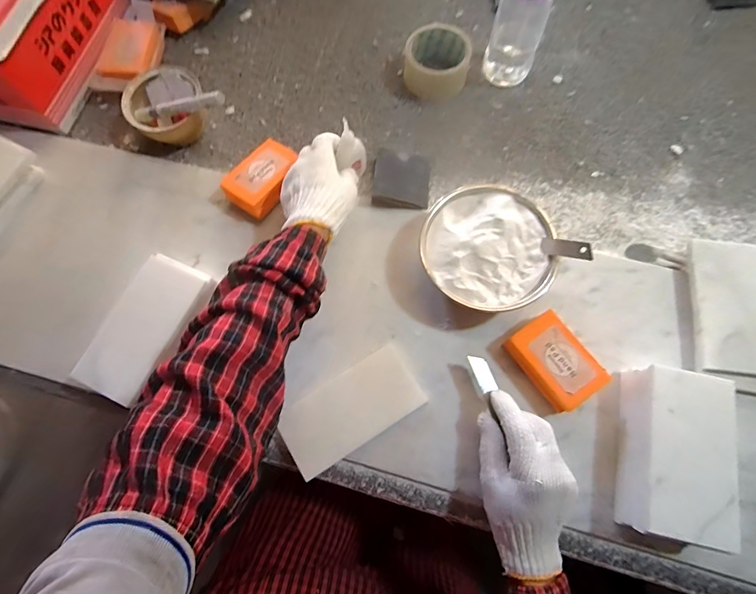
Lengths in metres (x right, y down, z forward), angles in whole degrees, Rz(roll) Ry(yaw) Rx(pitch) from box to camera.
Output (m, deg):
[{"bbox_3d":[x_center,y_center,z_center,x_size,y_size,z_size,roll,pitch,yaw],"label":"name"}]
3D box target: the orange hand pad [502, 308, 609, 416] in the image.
[{"bbox_3d":[0.188,0.069,0.419,0.062,0.033,0.092,-36,79,-11],"label":"orange hand pad"}]

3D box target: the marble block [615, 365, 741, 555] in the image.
[{"bbox_3d":[0.285,0.151,0.381,0.082,0.055,0.152,15,74,2],"label":"marble block"}]

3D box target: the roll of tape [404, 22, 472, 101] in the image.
[{"bbox_3d":[0.082,-0.324,0.546,0.087,0.045,0.084,1,74,-2],"label":"roll of tape"}]

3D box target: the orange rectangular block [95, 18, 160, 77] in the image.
[{"bbox_3d":[-0.357,-0.360,0.568,0.068,0.022,0.089,6,74,0],"label":"orange rectangular block"}]

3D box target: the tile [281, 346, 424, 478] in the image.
[{"bbox_3d":[-0.030,0.119,0.421,0.148,0.009,0.073,-32,78,-10],"label":"tile"}]

